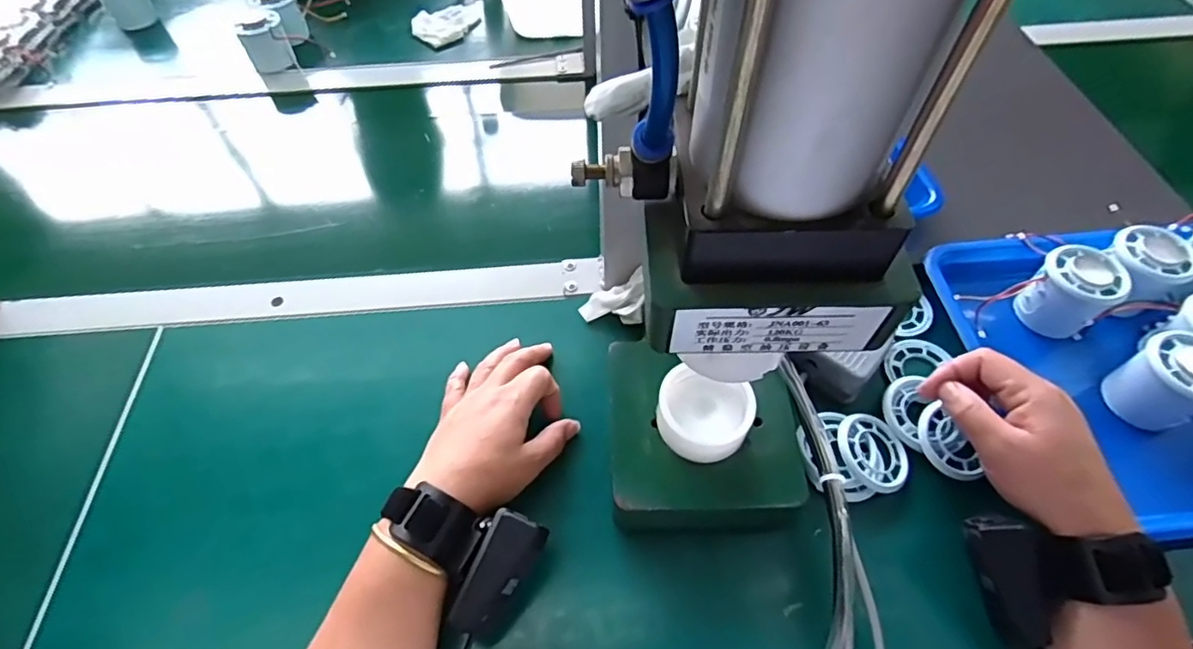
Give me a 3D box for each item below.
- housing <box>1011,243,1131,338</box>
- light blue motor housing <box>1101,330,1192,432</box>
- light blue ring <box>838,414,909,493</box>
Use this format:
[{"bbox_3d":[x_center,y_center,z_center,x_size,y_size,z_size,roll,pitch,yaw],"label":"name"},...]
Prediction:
[{"bbox_3d":[0.375,-0.028,0.458,0.057,0.050,0.055,-37,66,-22],"label":"housing"},{"bbox_3d":[0.411,0.041,0.414,0.058,0.057,0.052,-24,62,-16],"label":"light blue motor housing"},{"bbox_3d":[0.196,0.091,0.408,0.051,0.006,0.056,9,57,-14],"label":"light blue ring"}]

